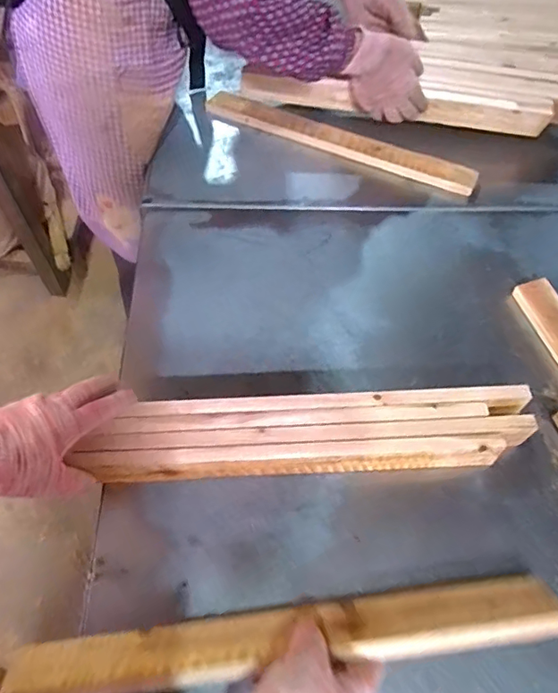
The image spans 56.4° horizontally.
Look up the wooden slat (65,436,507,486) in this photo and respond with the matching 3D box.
[{"bbox_3d":[0.019,0.126,0.571,0.439,0.065,0.023,-1,59,-5],"label":"wooden slat"}]

